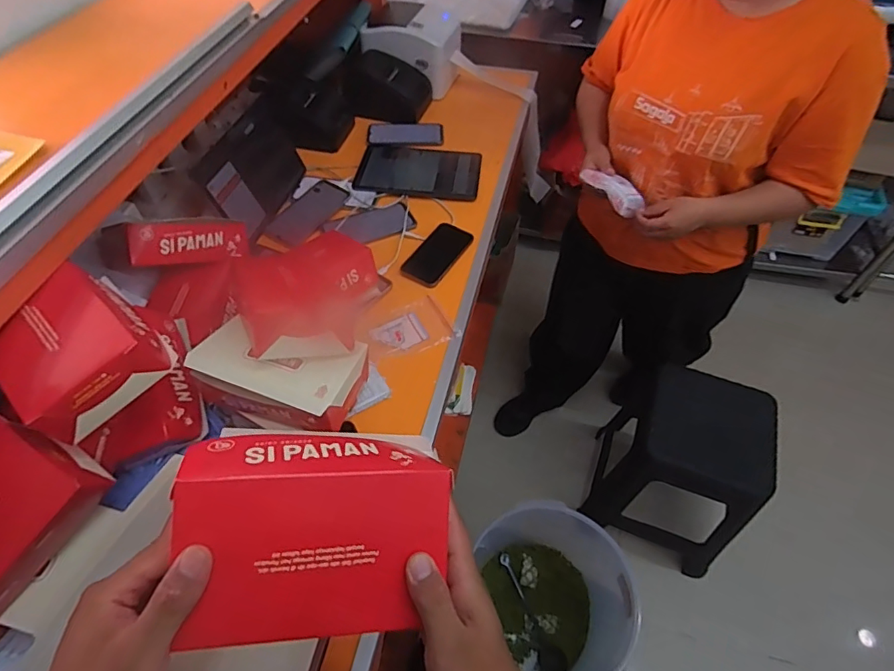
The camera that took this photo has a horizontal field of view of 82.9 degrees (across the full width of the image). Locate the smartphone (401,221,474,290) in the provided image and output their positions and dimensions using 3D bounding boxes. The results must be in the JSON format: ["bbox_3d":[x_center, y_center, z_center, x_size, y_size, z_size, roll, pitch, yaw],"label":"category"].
[{"bbox_3d":[-0.017,-0.148,0.921,0.075,0.014,0.150,27,56,19],"label":"smartphone"}]

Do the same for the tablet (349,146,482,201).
[{"bbox_3d":[-0.057,-0.350,1.066,0.251,0.014,0.170,6,52,4],"label":"tablet"}]

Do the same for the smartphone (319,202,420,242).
[{"bbox_3d":[-0.146,-0.213,0.975,0.167,0.009,0.084,-19,54,-15],"label":"smartphone"}]

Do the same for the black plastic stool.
[{"bbox_3d":[0.594,0.336,1.310,0.352,0.466,0.321,19,54,14],"label":"black plastic stool"}]

